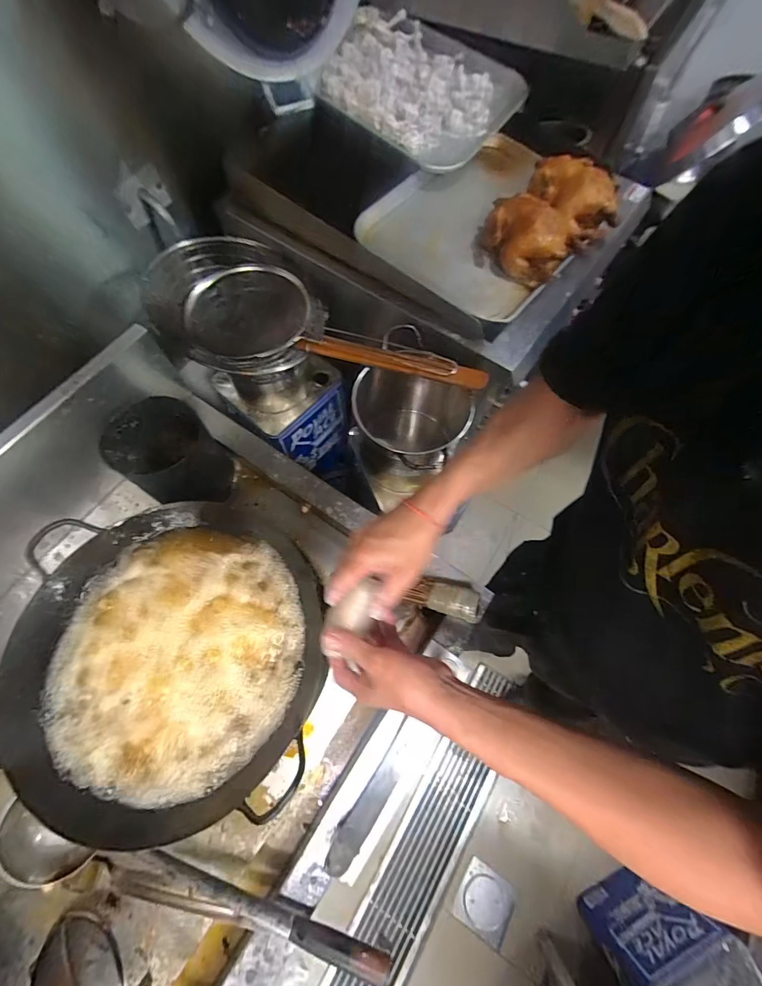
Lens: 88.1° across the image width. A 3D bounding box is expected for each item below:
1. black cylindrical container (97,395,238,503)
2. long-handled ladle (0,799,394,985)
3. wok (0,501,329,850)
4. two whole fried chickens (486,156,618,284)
[{"bbox_3d":[-0.373,-0.068,0.721,0.164,0.138,0.156,0,67,1],"label":"black cylindrical container"},{"bbox_3d":[-0.258,0.530,0.519,0.547,0.070,0.090,13,68,6],"label":"long-handled ladle"},{"bbox_3d":[-0.307,0.236,0.603,0.426,0.120,0.430,-5,67,-1],"label":"wok"},{"bbox_3d":[0.320,-0.526,0.745,0.175,0.081,0.282,39,73,16],"label":"two whole fried chickens"}]

